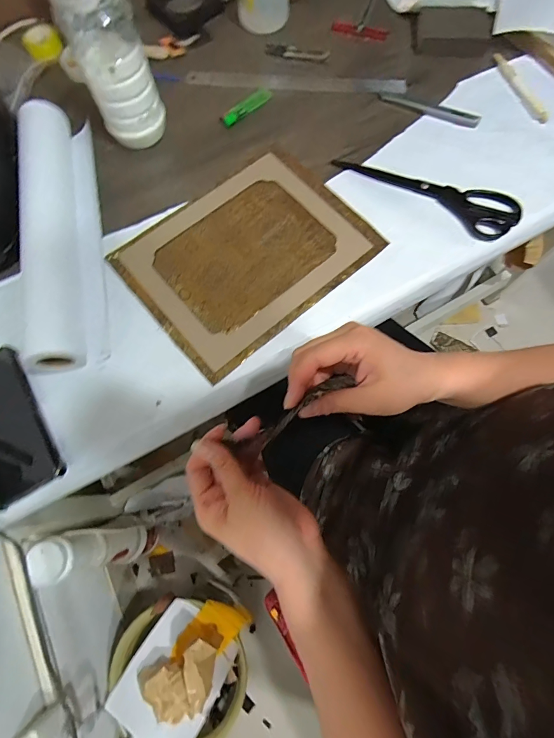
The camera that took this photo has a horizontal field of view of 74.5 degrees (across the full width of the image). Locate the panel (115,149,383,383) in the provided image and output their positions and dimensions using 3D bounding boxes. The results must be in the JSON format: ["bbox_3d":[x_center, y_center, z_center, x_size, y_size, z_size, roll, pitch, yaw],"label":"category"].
[{"bbox_3d":[-0.036,-0.149,0.459,0.277,0.009,0.219,-40,76,-10],"label":"panel"}]

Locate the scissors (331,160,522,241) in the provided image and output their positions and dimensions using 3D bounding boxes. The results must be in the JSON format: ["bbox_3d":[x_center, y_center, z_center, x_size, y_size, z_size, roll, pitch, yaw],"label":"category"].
[{"bbox_3d":[0.197,-0.240,0.478,0.237,0.010,0.070,32,76,10],"label":"scissors"}]

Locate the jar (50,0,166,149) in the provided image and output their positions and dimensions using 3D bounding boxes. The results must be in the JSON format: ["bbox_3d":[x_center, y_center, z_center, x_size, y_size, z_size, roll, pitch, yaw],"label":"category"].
[{"bbox_3d":[-0.195,-0.366,0.440,0.078,0.167,0.081,-21,74,-5],"label":"jar"}]

